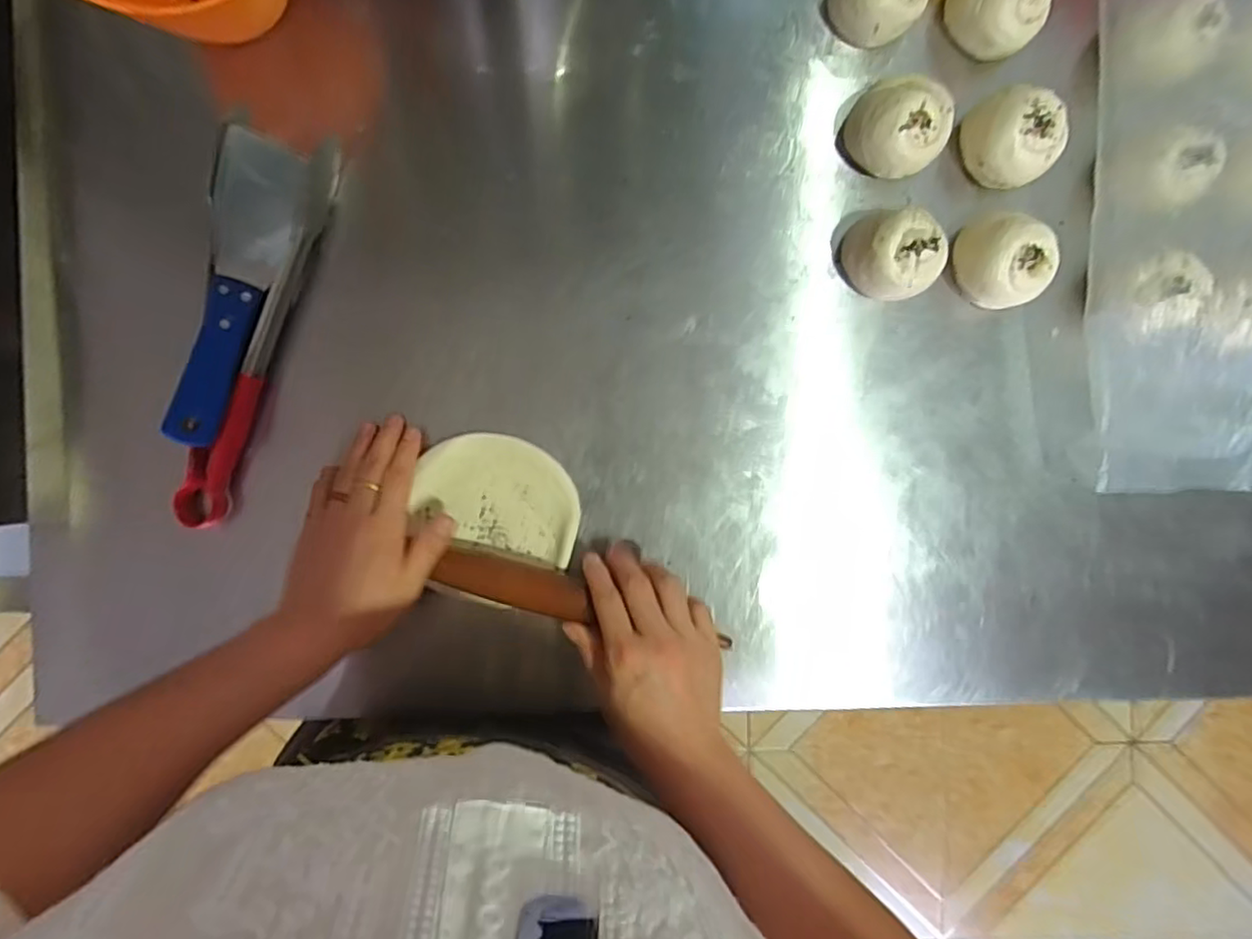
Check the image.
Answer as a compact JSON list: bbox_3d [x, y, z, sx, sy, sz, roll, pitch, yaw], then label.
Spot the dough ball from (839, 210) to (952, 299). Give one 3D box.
[{"bbox_3d":[0.196,-0.158,0.488,0.052,0.055,0.066,-40,92,-1],"label":"dough ball"}]

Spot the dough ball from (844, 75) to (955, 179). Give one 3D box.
[{"bbox_3d":[0.204,-0.256,0.486,0.066,0.050,0.066,7,91,-2],"label":"dough ball"}]

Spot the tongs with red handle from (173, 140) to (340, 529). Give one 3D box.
[{"bbox_3d":[-0.272,-0.100,0.485,0.026,0.029,0.296,18,90,-3],"label":"tongs with red handle"}]

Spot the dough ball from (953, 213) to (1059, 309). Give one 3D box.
[{"bbox_3d":[0.285,-0.159,0.494,0.056,0.052,0.069,-6,91,-2],"label":"dough ball"}]

